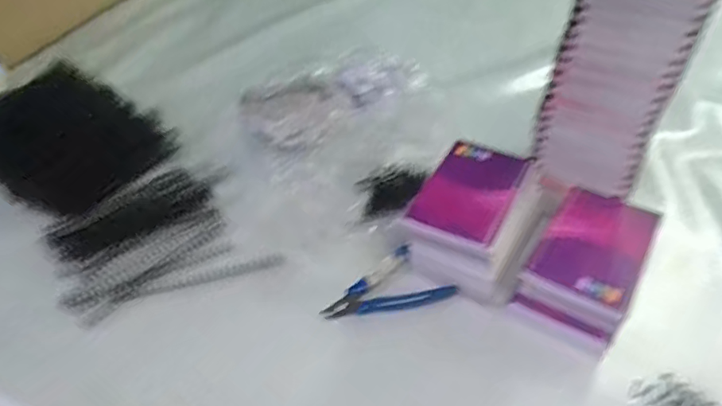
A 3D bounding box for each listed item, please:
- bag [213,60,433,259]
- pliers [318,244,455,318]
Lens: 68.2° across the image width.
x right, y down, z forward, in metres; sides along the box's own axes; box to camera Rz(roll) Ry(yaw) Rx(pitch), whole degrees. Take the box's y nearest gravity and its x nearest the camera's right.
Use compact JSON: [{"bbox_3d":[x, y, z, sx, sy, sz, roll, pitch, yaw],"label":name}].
[{"bbox_3d":[-0.057,-0.064,0.591,0.211,0.069,0.251,20,49,24],"label":"bag"},{"bbox_3d":[0.020,0.073,0.484,0.114,0.019,0.054,-13,44,-9],"label":"pliers"}]

